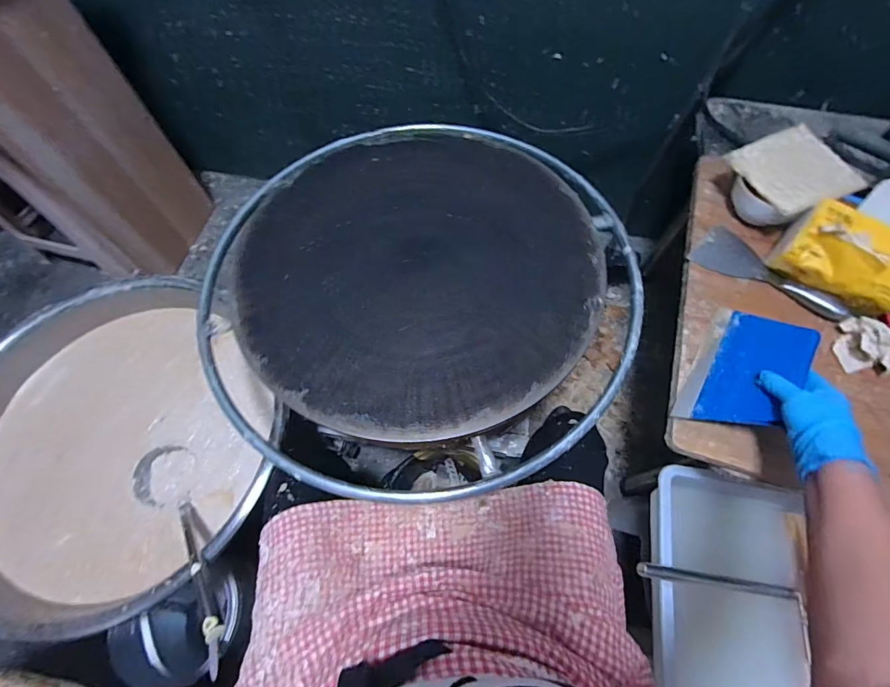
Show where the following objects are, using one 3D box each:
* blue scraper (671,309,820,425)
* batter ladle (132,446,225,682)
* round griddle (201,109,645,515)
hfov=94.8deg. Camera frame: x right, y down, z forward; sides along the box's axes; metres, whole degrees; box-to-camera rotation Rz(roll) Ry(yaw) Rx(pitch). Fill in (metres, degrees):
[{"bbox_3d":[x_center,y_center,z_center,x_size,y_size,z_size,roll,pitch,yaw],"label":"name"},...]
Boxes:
[{"bbox_3d":[0.395,0.031,0.537,0.117,0.008,0.181,12,61,49],"label":"blue scraper"},{"bbox_3d":[-0.412,0.302,0.651,0.106,0.064,0.394,-43,47,-17],"label":"batter ladle"},{"bbox_3d":[-0.041,-0.117,0.662,0.680,0.055,0.679,0,65,1],"label":"round griddle"}]

